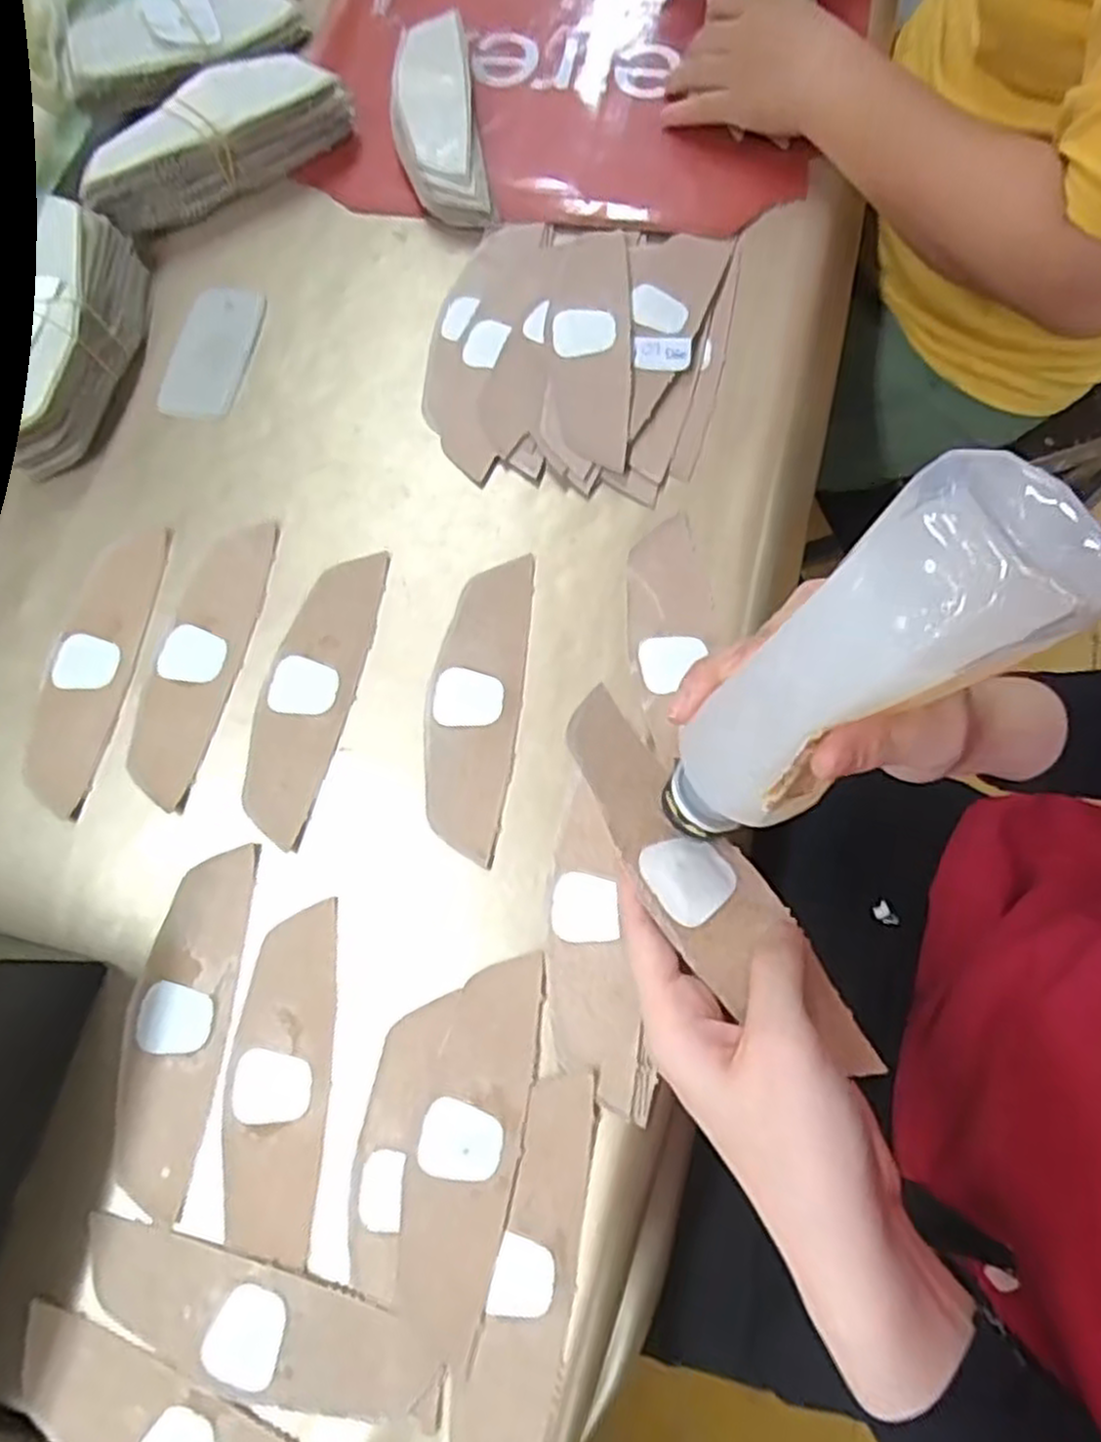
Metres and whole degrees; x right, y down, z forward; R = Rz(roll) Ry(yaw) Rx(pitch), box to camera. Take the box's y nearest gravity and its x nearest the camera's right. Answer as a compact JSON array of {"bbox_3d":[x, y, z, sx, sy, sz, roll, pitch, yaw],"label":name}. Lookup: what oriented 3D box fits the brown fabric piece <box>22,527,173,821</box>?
[{"bbox_3d":[-0.274,-0.035,0.462,0.049,0.004,0.176,8,73,5],"label":"brown fabric piece"}]

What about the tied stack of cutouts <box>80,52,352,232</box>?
[{"bbox_3d":[-0.234,-0.407,0.546,0.191,0.050,0.055,-31,74,-7],"label":"tied stack of cutouts"}]

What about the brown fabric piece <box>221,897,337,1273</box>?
[{"bbox_3d":[-0.136,0.178,0.391,0.051,0.004,0.159,3,74,1],"label":"brown fabric piece"}]

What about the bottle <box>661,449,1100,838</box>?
[{"bbox_3d":[0.086,-0.009,0.241,0.044,0.157,0.048,-22,70,-37],"label":"bottle"}]

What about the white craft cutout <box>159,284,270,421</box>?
[{"bbox_3d":[-0.226,-0.250,0.521,0.058,0.006,0.101,5,76,10],"label":"white craft cutout"}]

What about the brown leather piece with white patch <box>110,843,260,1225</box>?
[{"bbox_3d":[-0.192,0.154,0.400,0.052,0.004,0.173,6,76,5],"label":"brown leather piece with white patch"}]

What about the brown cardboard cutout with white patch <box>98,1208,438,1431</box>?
[{"bbox_3d":[-0.137,0.280,0.358,0.175,0.008,0.048,15,74,7],"label":"brown cardboard cutout with white patch"}]

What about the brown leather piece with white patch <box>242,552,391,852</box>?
[{"bbox_3d":[-0.140,-0.019,0.450,0.053,0.005,0.172,12,74,6],"label":"brown leather piece with white patch"}]

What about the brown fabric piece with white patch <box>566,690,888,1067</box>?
[{"bbox_3d":[0.058,0.061,0.302,0.048,0.006,0.173,-22,67,-37],"label":"brown fabric piece with white patch"}]

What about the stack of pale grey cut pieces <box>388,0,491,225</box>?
[{"bbox_3d":[-0.082,-0.432,0.558,0.059,0.036,0.185,-9,73,-1],"label":"stack of pale grey cut pieces"}]

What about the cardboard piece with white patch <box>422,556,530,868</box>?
[{"bbox_3d":[-0.043,-0.014,0.441,0.051,0.004,0.174,6,73,4],"label":"cardboard piece with white patch"}]

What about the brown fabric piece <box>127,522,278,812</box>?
[{"bbox_3d":[-0.208,-0.039,0.458,0.048,0.004,0.172,11,73,5],"label":"brown fabric piece"}]

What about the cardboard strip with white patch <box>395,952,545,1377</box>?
[{"bbox_3d":[-0.040,0.205,0.377,0.050,0.005,0.174,10,75,6],"label":"cardboard strip with white patch"}]

